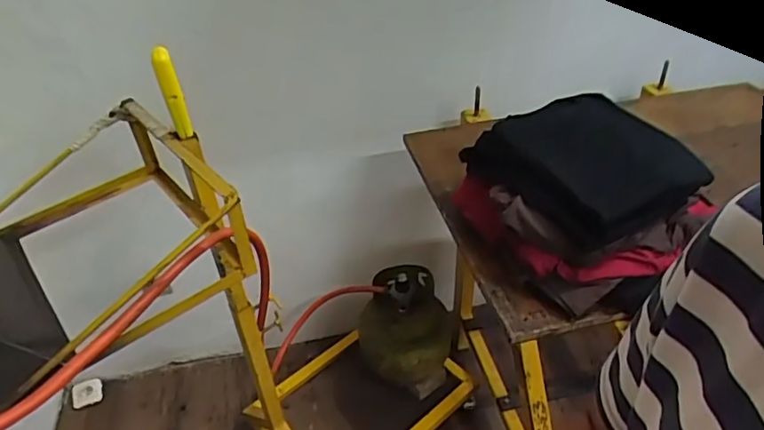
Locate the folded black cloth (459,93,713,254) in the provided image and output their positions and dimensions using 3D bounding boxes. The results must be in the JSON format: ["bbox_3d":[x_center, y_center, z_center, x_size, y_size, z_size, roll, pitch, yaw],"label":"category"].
[{"bbox_3d":[0.319,-0.090,0.942,0.252,0.087,0.298,-24,44,-24],"label":"folded black cloth"}]

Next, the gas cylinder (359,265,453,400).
[{"bbox_3d":[0.068,0.336,1.564,0.248,0.354,0.229,2,40,6],"label":"gas cylinder"}]

